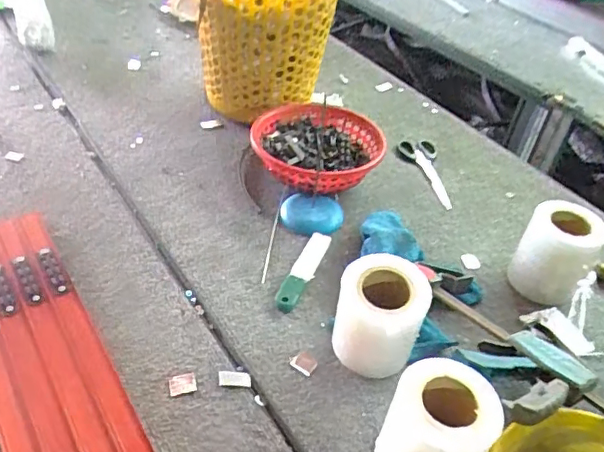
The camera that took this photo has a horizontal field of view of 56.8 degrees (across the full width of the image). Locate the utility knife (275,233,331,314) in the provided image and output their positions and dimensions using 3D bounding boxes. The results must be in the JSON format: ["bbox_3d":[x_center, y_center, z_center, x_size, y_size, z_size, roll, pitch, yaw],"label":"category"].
[{"bbox_3d":[0.003,0.055,0.690,0.028,0.008,0.138,20,41,14],"label":"utility knife"}]

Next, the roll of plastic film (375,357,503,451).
[{"bbox_3d":[0.113,0.185,0.488,0.085,0.107,0.088,5,40,-4],"label":"roll of plastic film"}]

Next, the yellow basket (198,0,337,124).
[{"bbox_3d":[-0.046,-0.305,0.911,0.241,0.253,0.248,-6,42,-16],"label":"yellow basket"}]

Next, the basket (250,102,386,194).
[{"bbox_3d":[0.021,-0.123,0.854,0.189,0.071,0.200,1,40,-9],"label":"basket"}]

